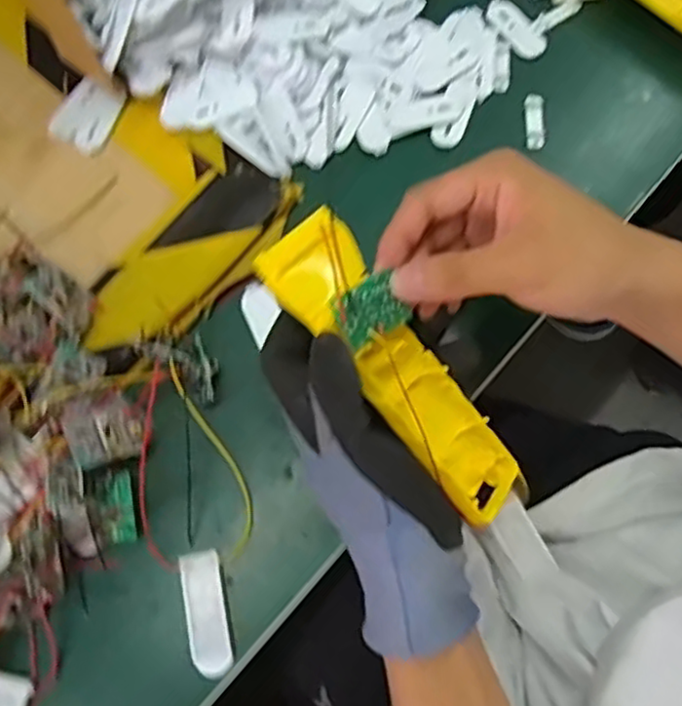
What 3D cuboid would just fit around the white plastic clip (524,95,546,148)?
[{"bbox_3d":[0.124,-0.148,0.439,0.011,0.005,0.039,3,71,3],"label":"white plastic clip"}]

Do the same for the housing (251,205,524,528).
[{"bbox_3d":[0.030,0.009,0.325,0.046,0.026,0.165,-42,101,-12],"label":"housing"}]

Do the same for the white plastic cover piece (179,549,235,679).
[{"bbox_3d":[-0.069,0.134,0.356,0.020,0.010,0.060,-13,71,-2],"label":"white plastic cover piece"}]

